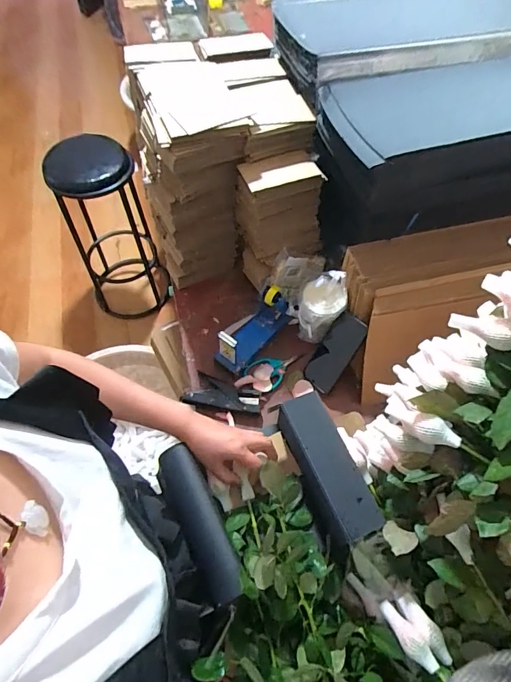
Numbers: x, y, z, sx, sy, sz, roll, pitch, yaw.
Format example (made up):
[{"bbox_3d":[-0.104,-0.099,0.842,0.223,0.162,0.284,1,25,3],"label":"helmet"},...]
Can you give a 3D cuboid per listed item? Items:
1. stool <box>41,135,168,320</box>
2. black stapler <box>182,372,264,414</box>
[{"bbox_3d":[-0.612,-0.442,1.677,0.337,0.800,0.334,-22,63,-14],"label":"stool"},{"bbox_3d":[-0.065,0.116,0.798,0.146,0.026,0.078,18,60,9],"label":"black stapler"}]

